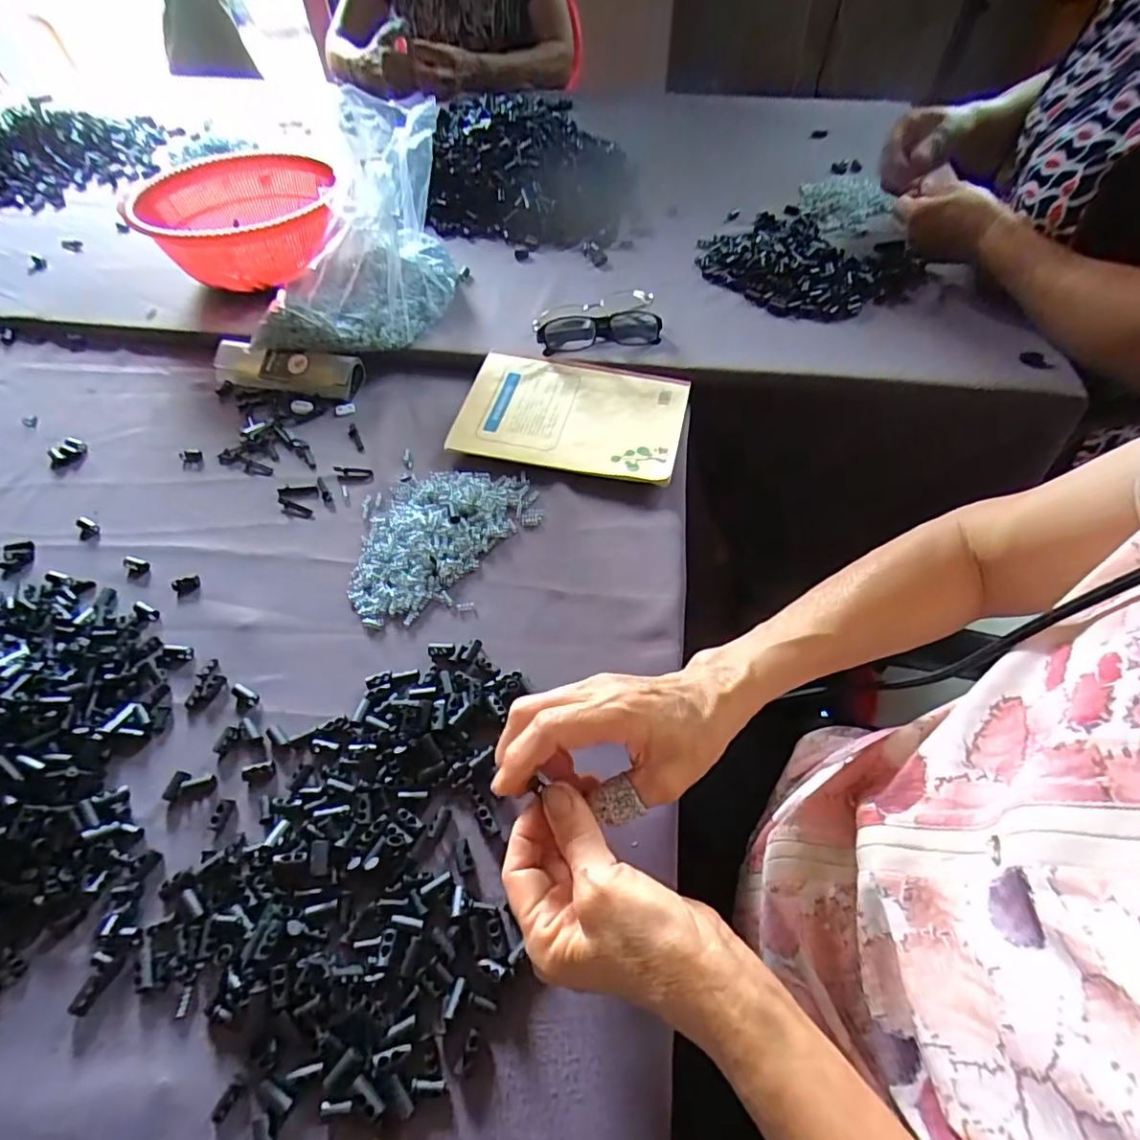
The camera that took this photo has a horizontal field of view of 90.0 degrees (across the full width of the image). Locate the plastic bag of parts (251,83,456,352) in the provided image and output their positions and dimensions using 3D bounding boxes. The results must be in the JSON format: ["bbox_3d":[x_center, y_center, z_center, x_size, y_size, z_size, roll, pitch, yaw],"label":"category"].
[{"bbox_3d":[-0.221,-0.319,0.571,0.199,0.174,0.139,-12,55,-6],"label":"plastic bag of parts"}]

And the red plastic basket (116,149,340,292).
[{"bbox_3d":[-0.379,-0.399,0.673,0.209,0.100,0.217,-14,55,-7],"label":"red plastic basket"}]

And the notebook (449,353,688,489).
[{"bbox_3d":[0.004,-0.151,0.537,0.199,0.012,0.145,11,57,8],"label":"notebook"}]

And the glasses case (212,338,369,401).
[{"bbox_3d":[-0.298,-0.209,0.590,0.164,0.030,0.044,12,56,11],"label":"glasses case"}]

